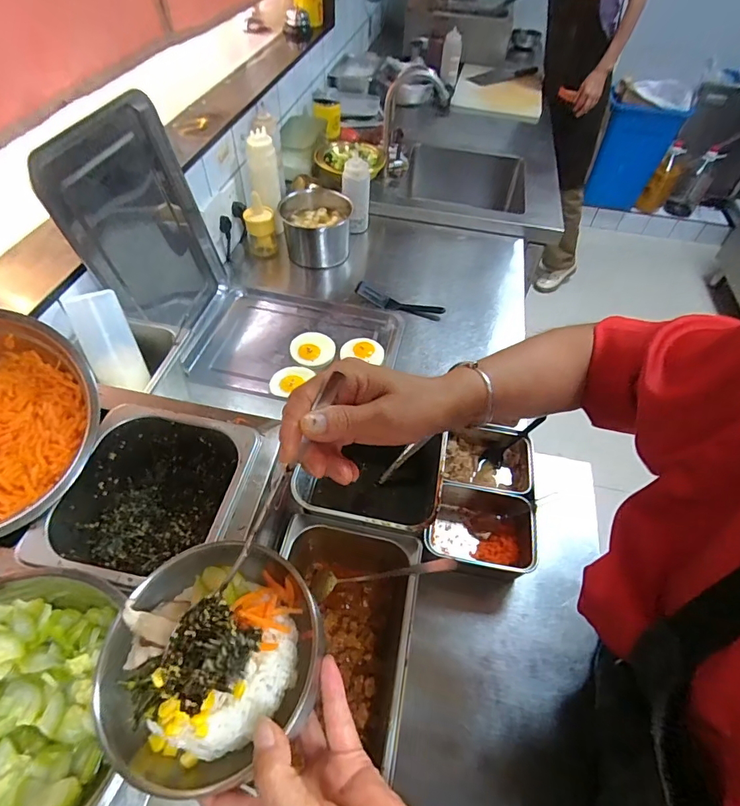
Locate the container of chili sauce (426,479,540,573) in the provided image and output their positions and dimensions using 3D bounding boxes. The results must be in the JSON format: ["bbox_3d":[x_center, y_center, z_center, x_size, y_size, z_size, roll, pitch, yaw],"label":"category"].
[{"bbox_3d":[0.153,0.175,0.604,0.148,0.066,0.110,10,53,6],"label":"container of chili sauce"}]

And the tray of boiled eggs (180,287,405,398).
[{"bbox_3d":[-0.148,-0.117,0.886,0.392,0.036,0.267,10,53,6],"label":"tray of boiled eggs"}]

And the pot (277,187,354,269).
[{"bbox_3d":[-0.128,-0.418,1.053,0.163,0.107,0.150,2,53,0],"label":"pot"}]

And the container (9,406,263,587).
[{"bbox_3d":[-0.205,0.101,0.446,0.158,0.092,0.169,9,53,5],"label":"container"}]

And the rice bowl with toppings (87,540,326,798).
[{"bbox_3d":[-0.102,0.153,0.281,0.140,0.065,0.126,-28,59,-21],"label":"rice bowl with toppings"}]

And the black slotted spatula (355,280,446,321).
[{"bbox_3d":[0.060,-0.220,0.970,0.199,0.016,0.053,19,55,12],"label":"black slotted spatula"}]

